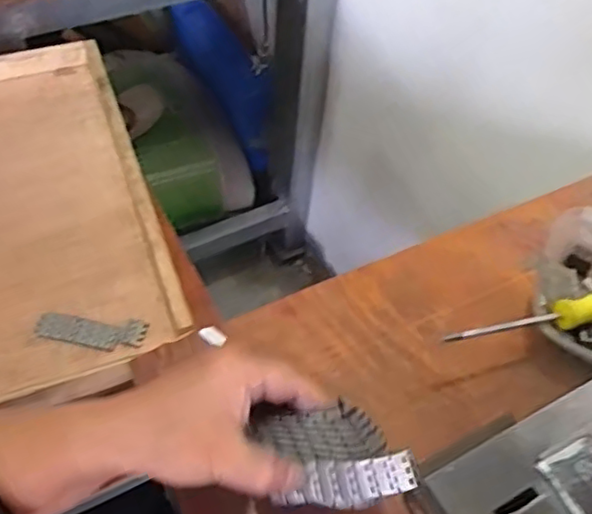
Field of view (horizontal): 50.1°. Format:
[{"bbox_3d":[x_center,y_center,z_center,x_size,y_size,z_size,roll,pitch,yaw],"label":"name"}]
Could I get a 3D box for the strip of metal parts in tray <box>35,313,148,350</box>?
[{"bbox_3d":[-0.160,0.059,0.496,0.083,0.008,0.025,4,52,1],"label":"strip of metal parts in tray"}]

